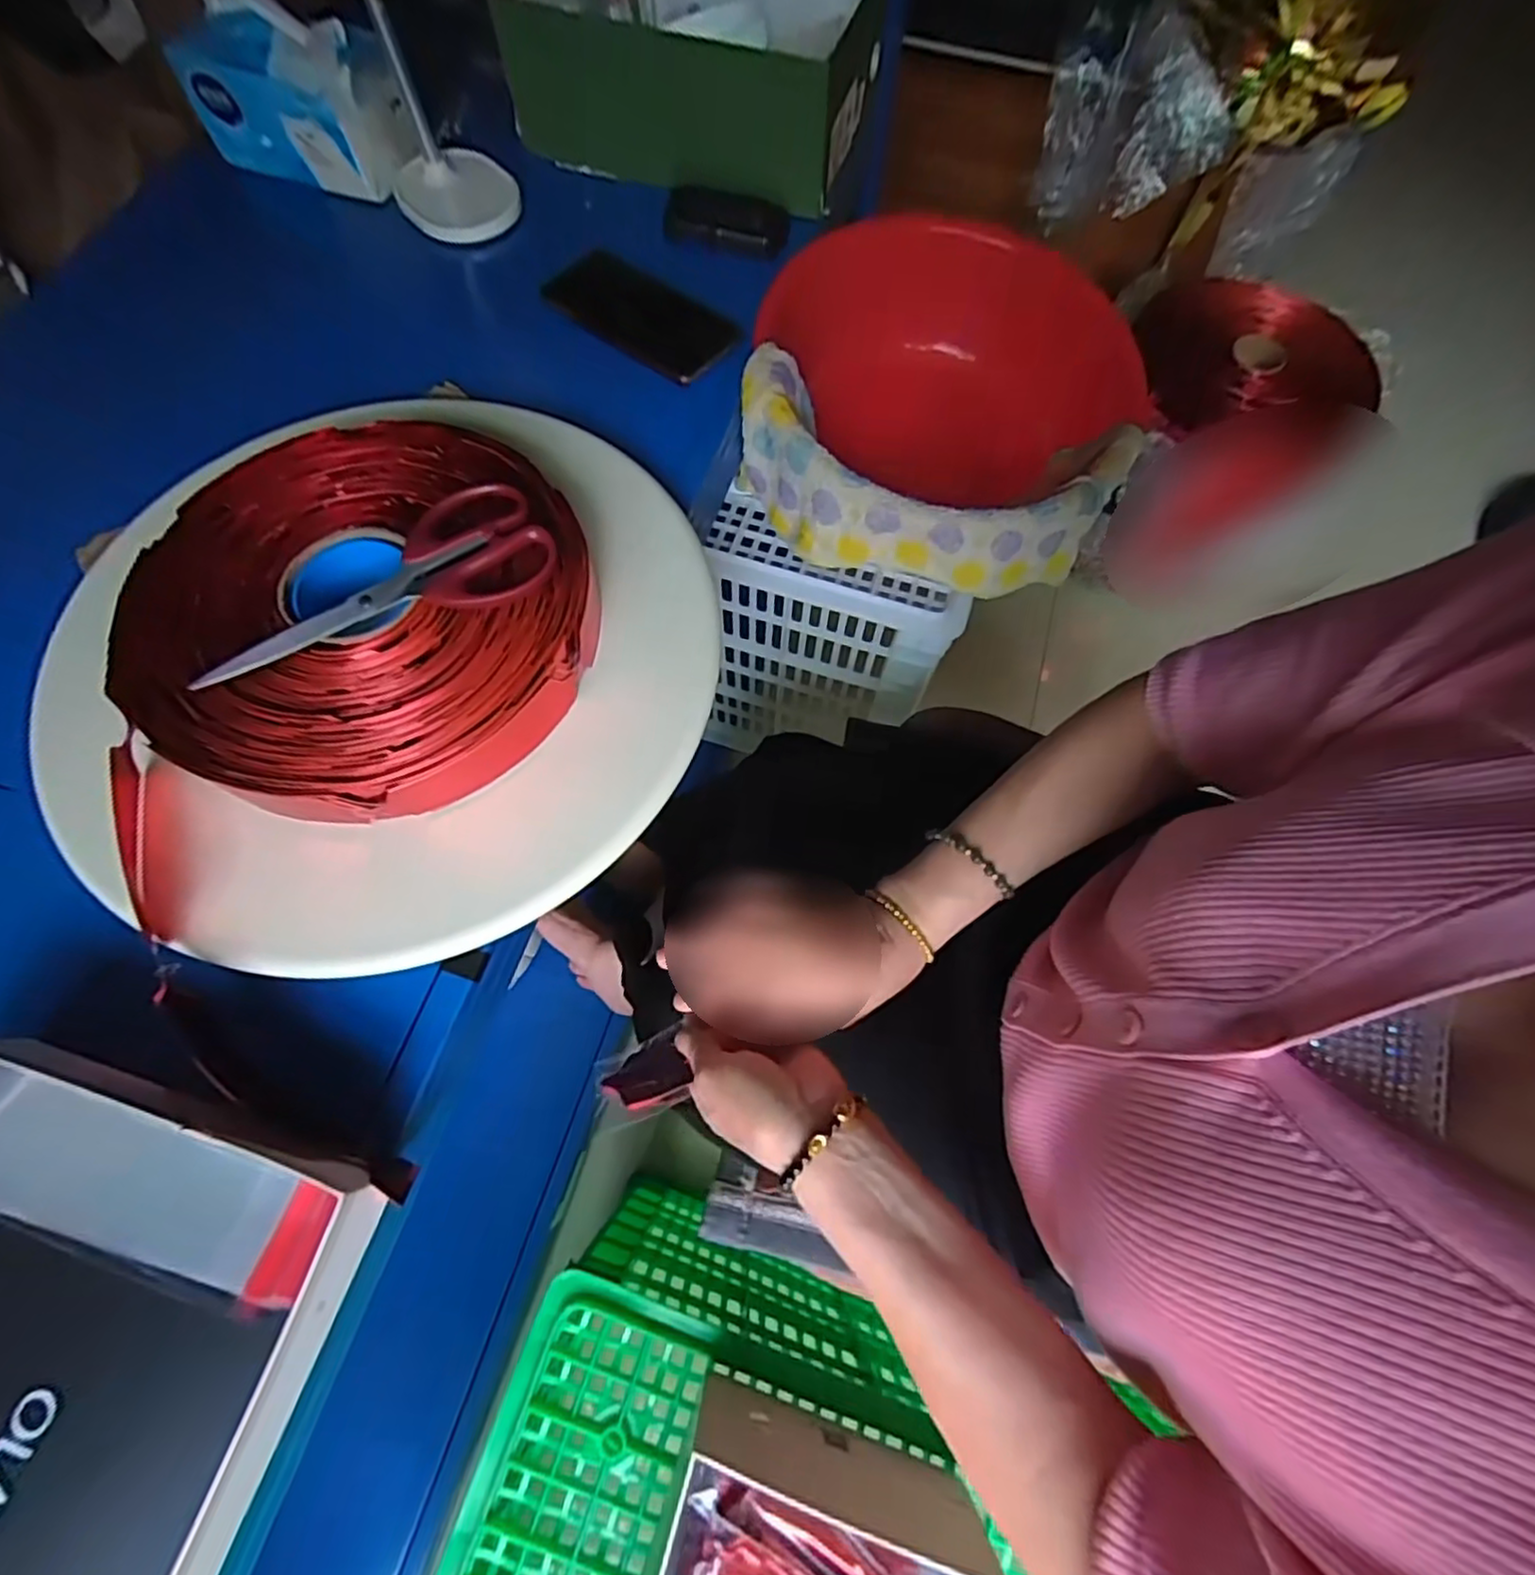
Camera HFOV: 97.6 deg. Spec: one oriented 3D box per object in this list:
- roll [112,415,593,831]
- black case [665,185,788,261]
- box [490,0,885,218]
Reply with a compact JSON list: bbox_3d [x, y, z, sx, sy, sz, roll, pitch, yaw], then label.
[{"bbox_3d":[-0.240,-0.110,0.409,0.252,0.058,0.256,1,70,-2],"label":"roll"},{"bbox_3d":[-0.038,-0.511,0.605,0.112,0.035,0.035,15,70,4],"label":"black case"},{"bbox_3d":[-0.069,-0.681,0.627,0.325,0.112,0.228,18,70,5],"label":"box"}]

